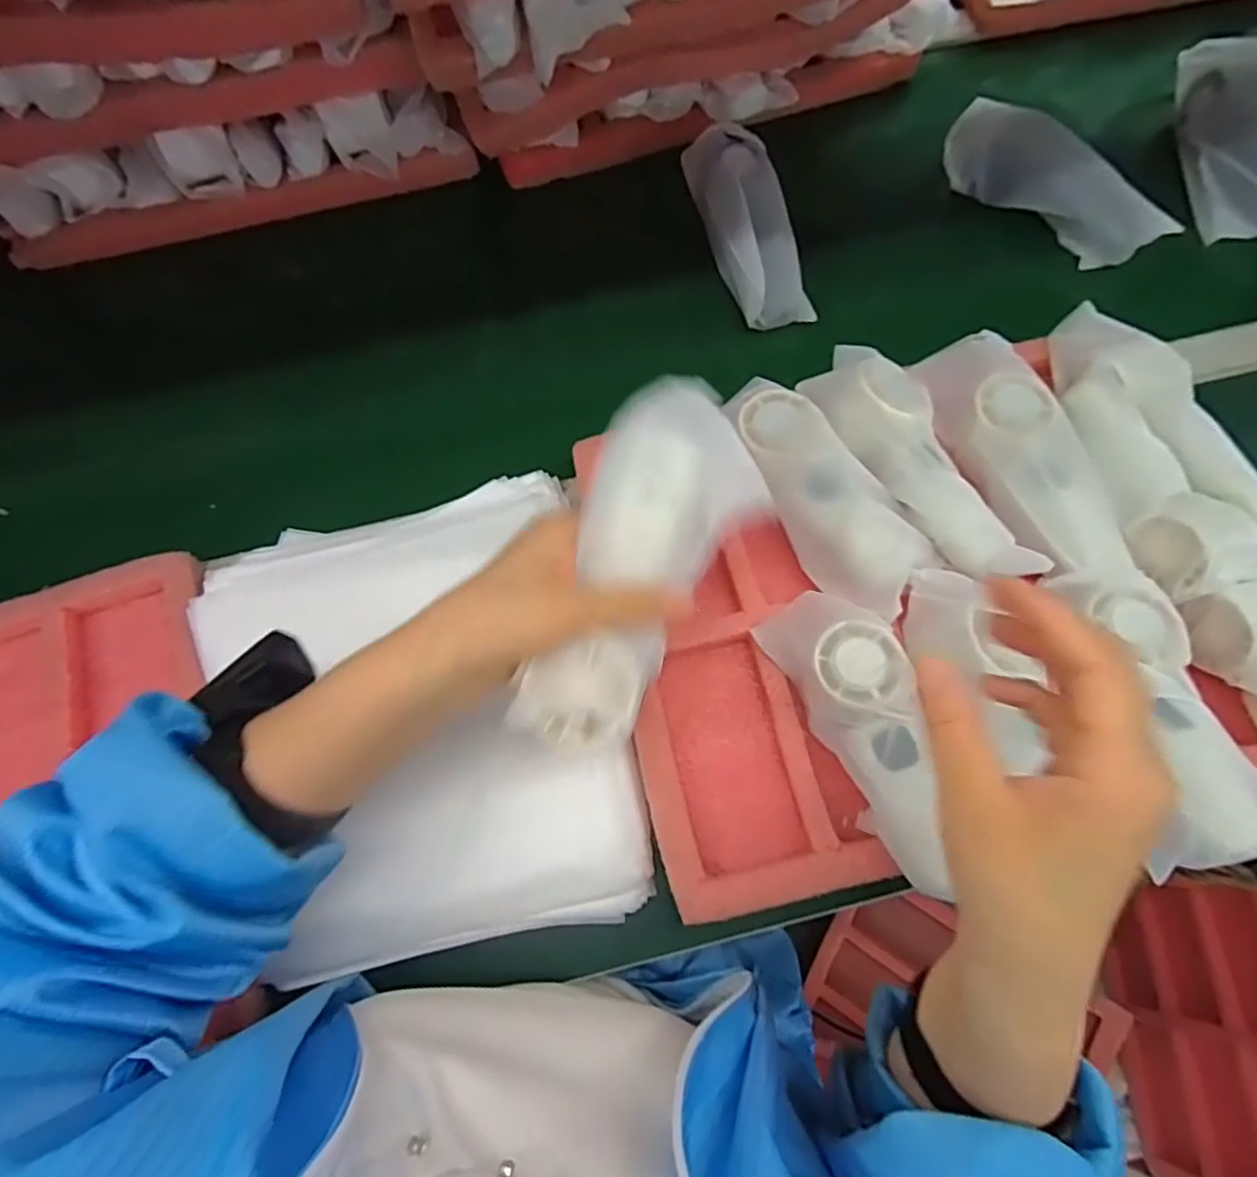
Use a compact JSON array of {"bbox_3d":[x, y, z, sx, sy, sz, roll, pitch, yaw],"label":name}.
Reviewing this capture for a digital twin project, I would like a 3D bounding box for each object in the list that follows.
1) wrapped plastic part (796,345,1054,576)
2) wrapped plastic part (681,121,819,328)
[{"bbox_3d":[0.195,-0.085,0.430,0.063,0.038,0.192,-37,73,-11],"label":"wrapped plastic part"},{"bbox_3d":[0.097,-0.321,0.559,0.065,0.052,0.200,-14,70,-3],"label":"wrapped plastic part"}]

